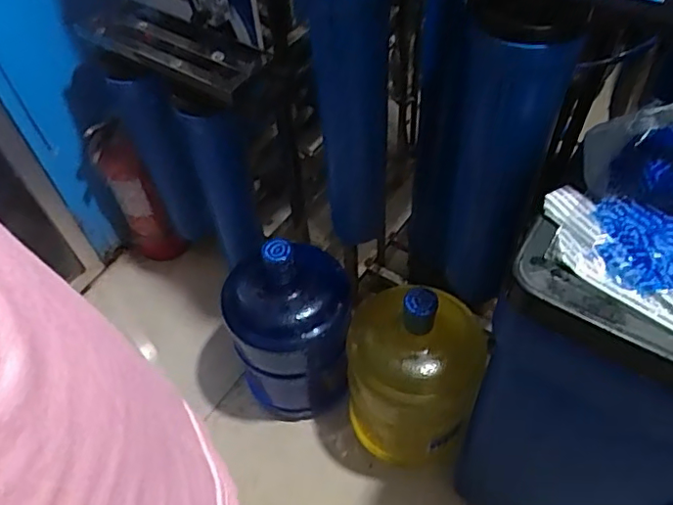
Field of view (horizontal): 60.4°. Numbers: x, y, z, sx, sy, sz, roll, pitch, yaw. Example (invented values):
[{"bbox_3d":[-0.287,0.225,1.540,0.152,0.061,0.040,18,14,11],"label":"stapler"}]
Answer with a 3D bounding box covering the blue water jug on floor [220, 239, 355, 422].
[{"bbox_3d":[-0.095,0.137,1.219,0.265,0.431,0.280,-6,52,-1],"label":"blue water jug on floor"}]

